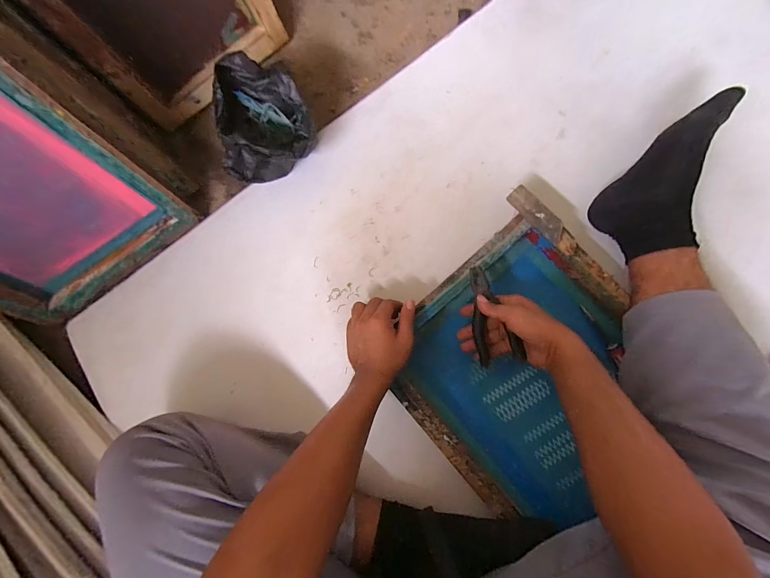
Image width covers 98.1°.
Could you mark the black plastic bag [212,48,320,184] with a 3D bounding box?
[{"bbox_3d":[-0.224,-0.278,0.570,0.167,0.128,0.173,43,89,8],"label":"black plastic bag"}]

